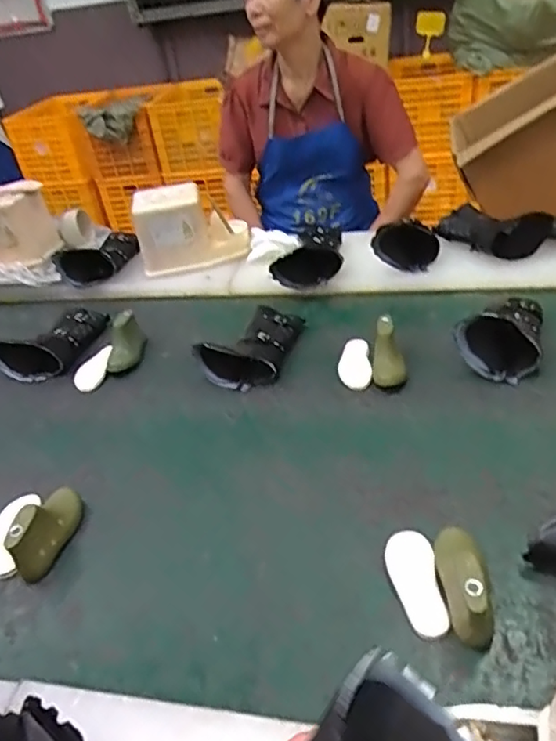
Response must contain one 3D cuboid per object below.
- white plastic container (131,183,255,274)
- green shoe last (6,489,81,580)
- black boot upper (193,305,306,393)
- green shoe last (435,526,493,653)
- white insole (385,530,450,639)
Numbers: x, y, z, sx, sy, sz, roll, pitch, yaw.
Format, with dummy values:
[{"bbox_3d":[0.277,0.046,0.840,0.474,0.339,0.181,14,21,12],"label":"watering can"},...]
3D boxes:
[{"bbox_3d":[-0.193,-0.323,1.312,0.242,0.149,0.132,-16,37,-9],"label":"white plastic container"},{"bbox_3d":[-0.298,0.195,0.767,0.046,0.069,0.121,-3,37,10],"label":"green shoe last"},{"bbox_3d":[-0.049,-0.061,1.086,0.143,0.073,0.226,4,39,18],"label":"black boot upper"},{"bbox_3d":[0.204,0.216,0.651,0.054,0.072,0.140,-2,37,10],"label":"green shoe last"},{"bbox_3d":[0.157,0.240,0.681,0.053,0.006,0.134,-11,35,9],"label":"white insole"}]

